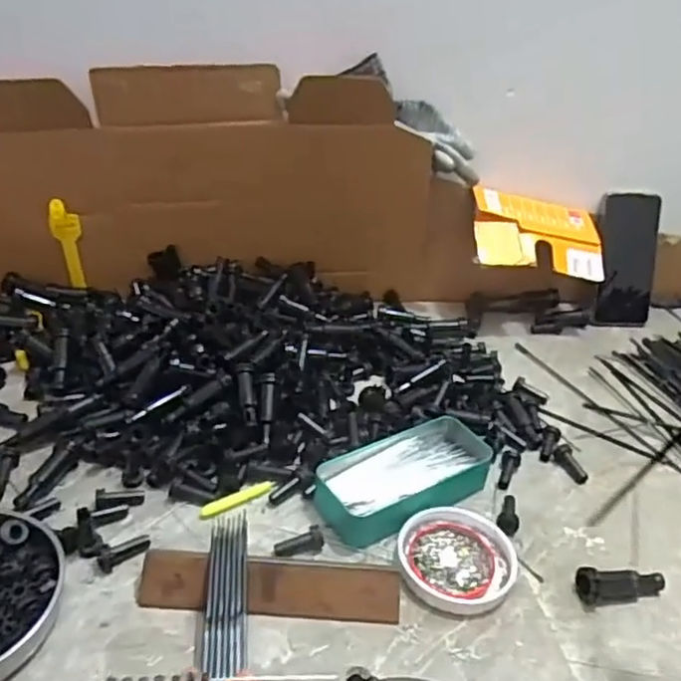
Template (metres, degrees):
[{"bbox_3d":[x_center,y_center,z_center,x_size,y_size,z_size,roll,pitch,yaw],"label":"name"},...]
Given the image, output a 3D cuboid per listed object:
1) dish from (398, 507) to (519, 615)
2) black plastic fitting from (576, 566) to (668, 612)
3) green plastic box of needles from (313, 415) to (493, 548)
[{"bbox_3d":[0.089,0.165,0.509,0.085,0.012,0.089,4,33,-2],"label":"dish"},{"bbox_3d":[0.213,0.181,0.498,0.070,0.025,0.022,-3,33,-12],"label":"black plastic fitting"},{"bbox_3d":[0.054,0.111,0.561,0.156,0.028,0.075,-21,41,-34],"label":"green plastic box of needles"}]

